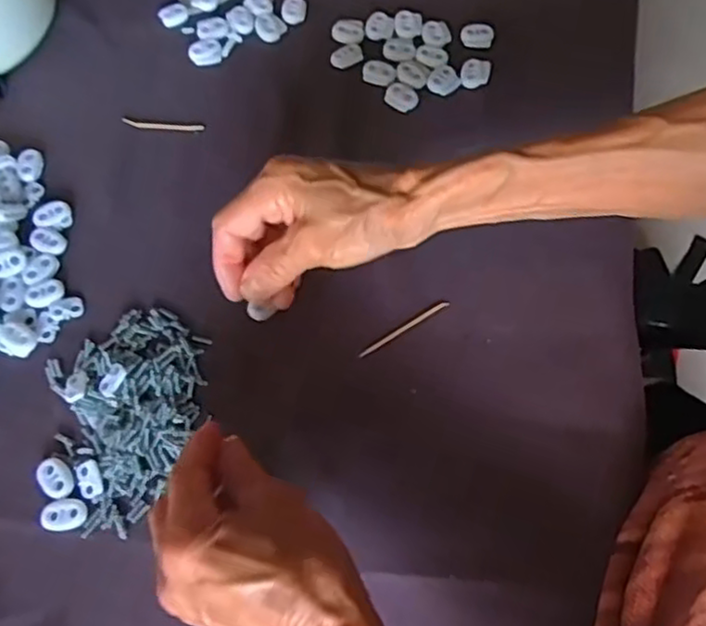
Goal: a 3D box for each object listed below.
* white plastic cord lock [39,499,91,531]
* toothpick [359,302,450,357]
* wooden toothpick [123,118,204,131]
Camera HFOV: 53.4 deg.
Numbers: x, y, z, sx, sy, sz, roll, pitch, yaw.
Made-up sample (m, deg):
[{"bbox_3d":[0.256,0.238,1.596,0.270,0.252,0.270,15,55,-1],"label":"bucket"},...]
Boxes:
[{"bbox_3d":[-0.149,0.104,0.362,0.024,0.004,0.015,-7,65,-4],"label":"white plastic cord lock"},{"bbox_3d":[0.030,0.009,0.405,0.059,0.004,0.004,-29,68,-13],"label":"toothpick"},{"bbox_3d":[-0.126,-0.125,0.465,0.053,0.004,0.005,4,65,1],"label":"wooden toothpick"}]

